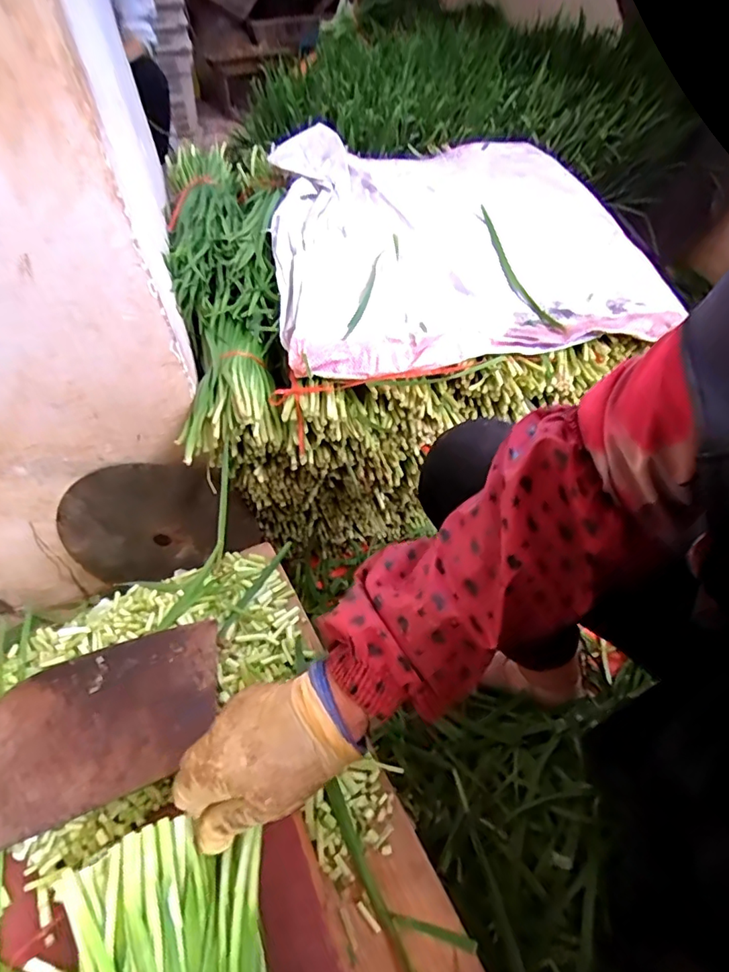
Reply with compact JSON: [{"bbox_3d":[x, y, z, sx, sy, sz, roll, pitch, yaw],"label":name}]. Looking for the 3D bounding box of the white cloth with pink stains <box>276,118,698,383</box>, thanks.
[{"bbox_3d":[0.126,-0.394,0.798,0.548,0.105,0.543,-12,49,-7],"label":"white cloth with pink stains"}]

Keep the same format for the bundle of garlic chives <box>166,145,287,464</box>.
[{"bbox_3d":[-0.201,-0.338,0.793,0.174,0.088,0.686,-7,59,-8],"label":"bundle of garlic chives"}]

